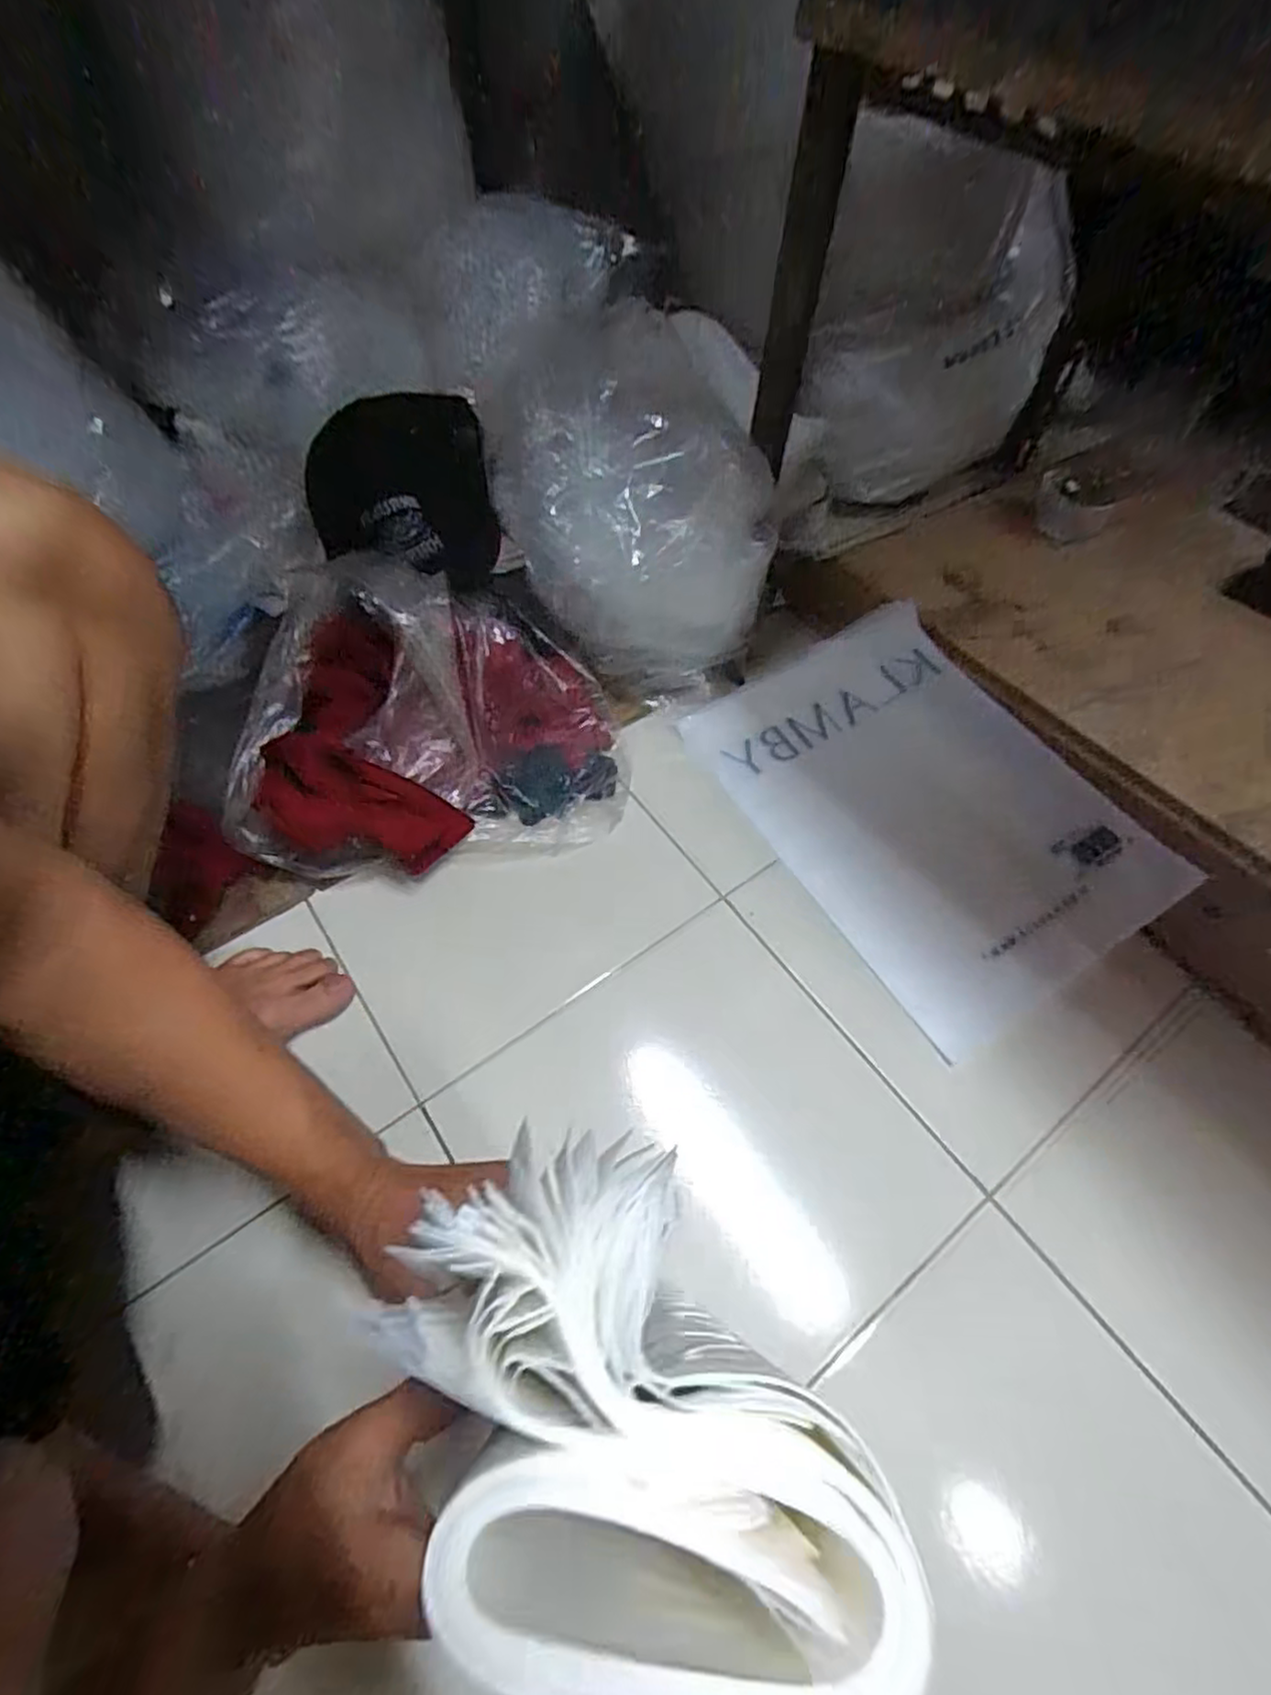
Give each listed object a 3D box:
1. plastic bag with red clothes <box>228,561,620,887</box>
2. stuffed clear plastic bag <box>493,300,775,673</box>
[{"bbox_3d":[-0.189,-0.118,0.624,0.346,0.169,0.243,-7,60,-6],"label":"plastic bag with red clothes"},{"bbox_3d":[-0.010,-0.311,0.655,0.190,0.202,0.228,-20,62,-13],"label":"stuffed clear plastic bag"}]

